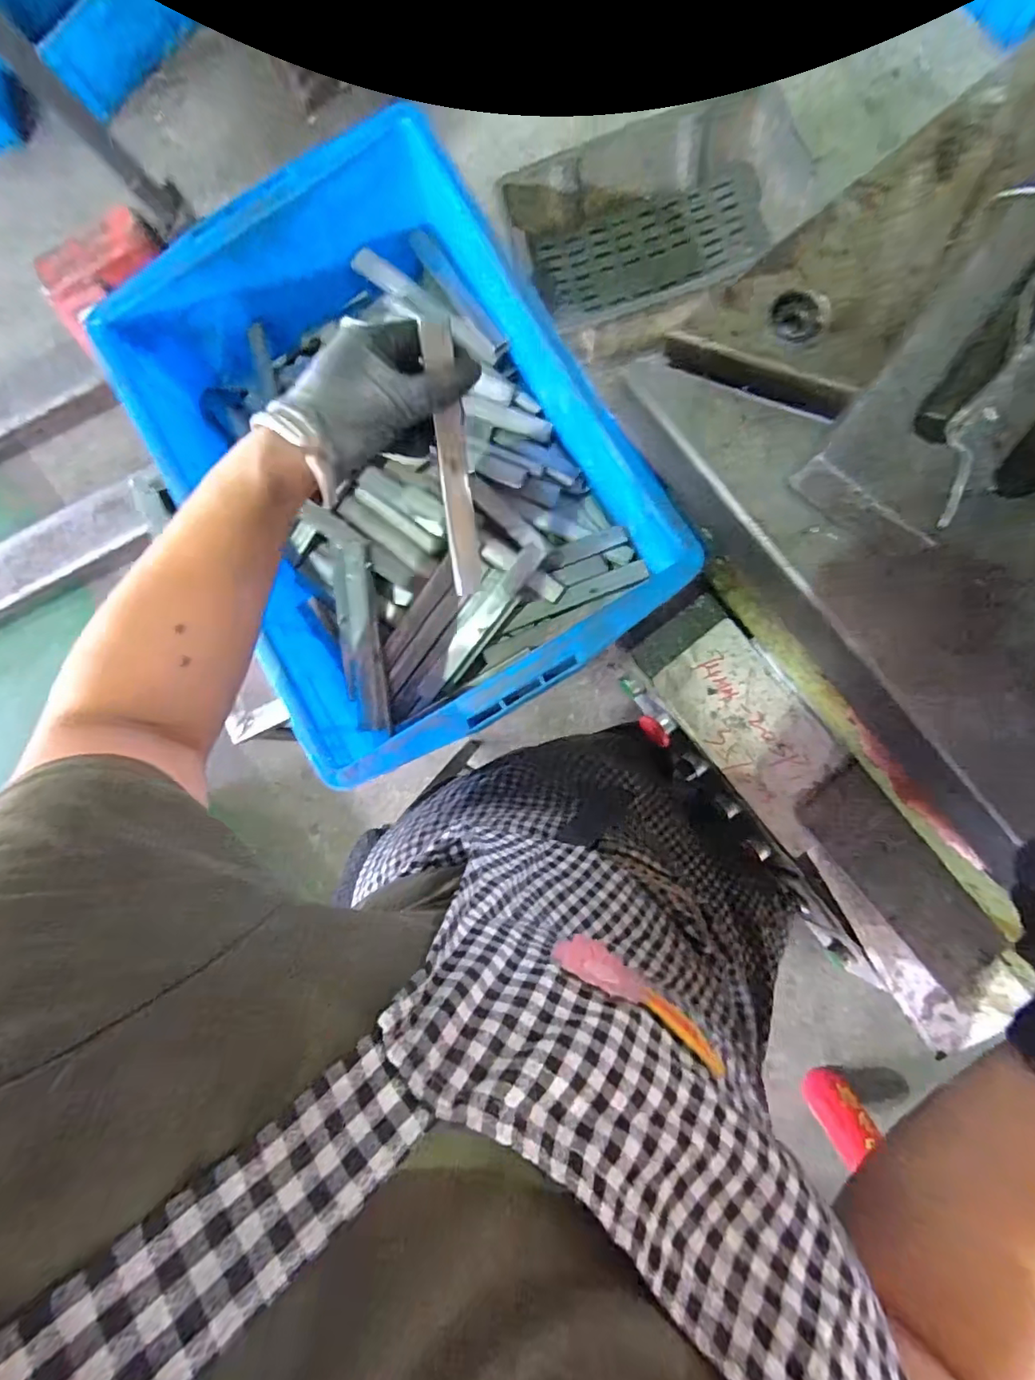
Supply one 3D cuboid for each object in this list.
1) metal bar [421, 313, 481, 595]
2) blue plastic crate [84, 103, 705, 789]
[{"bbox_3d":[-0.044,-0.152,0.389,0.021,0.005,0.177,-13,121,-13],"label":"metal bar"},{"bbox_3d":[-0.122,-0.217,0.515,0.337,0.124,0.519,-31,85,1],"label":"blue plastic crate"}]

